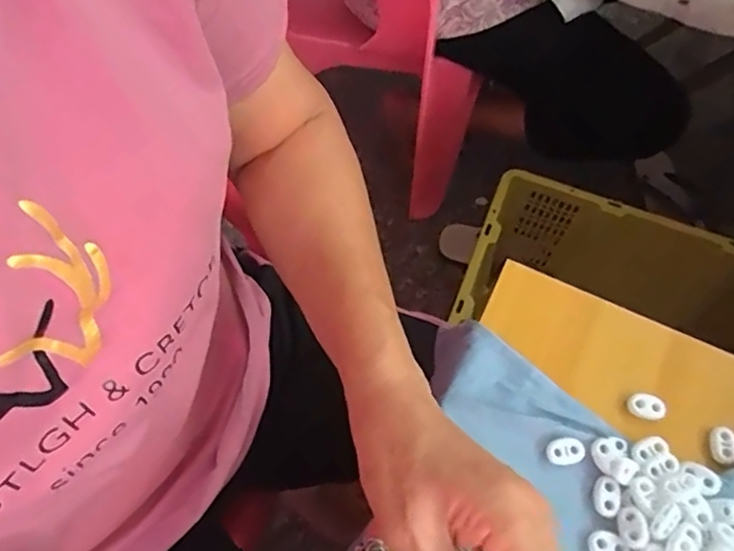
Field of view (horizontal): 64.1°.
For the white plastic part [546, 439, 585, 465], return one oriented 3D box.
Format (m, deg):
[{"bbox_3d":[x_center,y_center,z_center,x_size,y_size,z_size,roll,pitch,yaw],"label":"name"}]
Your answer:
[{"bbox_3d":[0.121,0.106,0.354,0.023,0.004,0.014,-8,62,-6],"label":"white plastic part"}]

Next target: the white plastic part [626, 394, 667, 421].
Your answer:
[{"bbox_3d":[0.178,0.084,0.373,0.022,0.012,0.014,7,62,2],"label":"white plastic part"}]

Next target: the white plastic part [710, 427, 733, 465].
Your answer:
[{"bbox_3d":[0.221,0.105,0.362,0.015,0.005,0.023,8,62,3],"label":"white plastic part"}]

